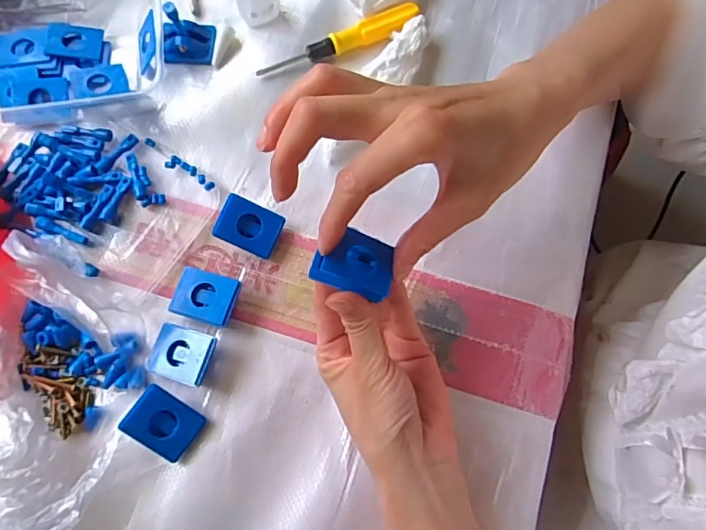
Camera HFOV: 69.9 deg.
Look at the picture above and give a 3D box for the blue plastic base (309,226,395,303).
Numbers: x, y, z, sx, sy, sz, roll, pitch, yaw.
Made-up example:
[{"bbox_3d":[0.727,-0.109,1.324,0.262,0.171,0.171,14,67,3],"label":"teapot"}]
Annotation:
[{"bbox_3d":[0.000,-0.001,0.287,0.041,0.015,0.034,22,61,-20],"label":"blue plastic base"}]

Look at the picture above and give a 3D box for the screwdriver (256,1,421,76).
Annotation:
[{"bbox_3d":[-0.010,-0.179,0.410,0.138,0.014,0.018,-27,77,-9],"label":"screwdriver"}]

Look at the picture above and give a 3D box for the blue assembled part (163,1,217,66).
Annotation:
[{"bbox_3d":[-0.132,-0.183,0.402,0.039,0.030,0.035,4,75,-1],"label":"blue assembled part"}]

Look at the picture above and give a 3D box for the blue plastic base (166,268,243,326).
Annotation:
[{"bbox_3d":[-0.103,0.023,0.355,0.043,0.017,0.034,16,75,2],"label":"blue plastic base"}]

